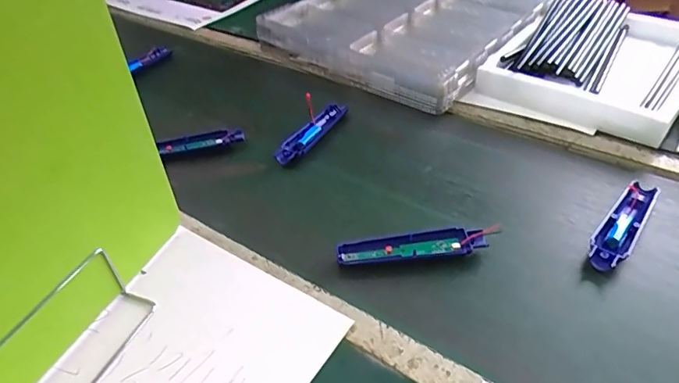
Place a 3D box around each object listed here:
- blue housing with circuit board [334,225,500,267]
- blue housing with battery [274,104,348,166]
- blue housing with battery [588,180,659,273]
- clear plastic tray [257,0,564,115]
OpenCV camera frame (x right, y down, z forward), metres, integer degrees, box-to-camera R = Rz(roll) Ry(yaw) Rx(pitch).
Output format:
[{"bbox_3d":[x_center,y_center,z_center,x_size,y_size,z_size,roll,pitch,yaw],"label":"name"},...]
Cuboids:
[{"bbox_3d":[0.090,0.064,0.562,0.182,0.025,0.034,-4,41,-1],"label":"blue housing with circuit board"},{"bbox_3d":[-0.040,-0.090,0.746,0.027,0.023,0.162,21,47,26],"label":"blue housing with battery"},{"bbox_3d":[0.334,0.044,0.575,0.039,0.032,0.158,30,51,32],"label":"blue housing with battery"},{"bbox_3d":[0.180,-0.365,1.033,0.440,0.093,0.590,29,47,35],"label":"clear plastic tray"}]

